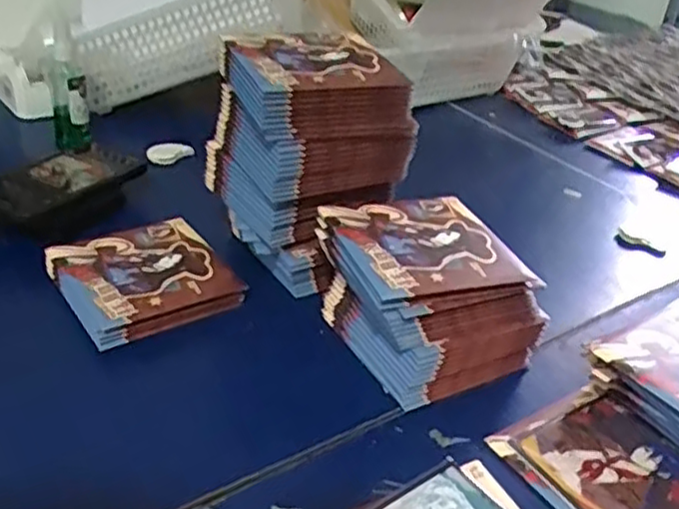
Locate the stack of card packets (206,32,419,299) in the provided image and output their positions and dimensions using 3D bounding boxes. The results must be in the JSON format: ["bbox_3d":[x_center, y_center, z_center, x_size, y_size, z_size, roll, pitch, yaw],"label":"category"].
[{"bbox_3d":[-0.029,-0.081,0.584,0.116,0.167,0.122,-12,37,-26],"label":"stack of card packets"}]

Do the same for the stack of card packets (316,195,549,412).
[{"bbox_3d":[0.065,0.027,0.529,0.137,0.096,0.125,-8,36,-21],"label":"stack of card packets"}]

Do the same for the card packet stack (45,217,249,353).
[{"bbox_3d":[-0.156,0.014,0.570,0.121,0.023,0.112,-15,39,-29],"label":"card packet stack"}]

